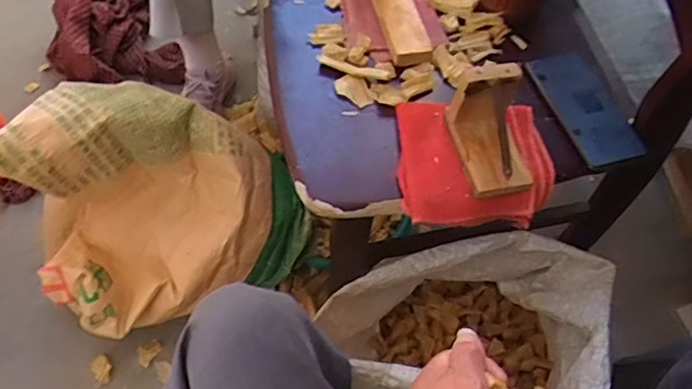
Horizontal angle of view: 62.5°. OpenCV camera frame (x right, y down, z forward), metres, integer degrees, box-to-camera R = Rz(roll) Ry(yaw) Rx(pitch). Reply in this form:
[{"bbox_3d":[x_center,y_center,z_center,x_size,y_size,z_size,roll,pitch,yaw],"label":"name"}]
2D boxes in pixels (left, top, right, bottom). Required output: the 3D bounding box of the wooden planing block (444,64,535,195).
[{"bbox_3d":[0.150,-0.065,0.565,0.062,0.076,0.102,-11,60,-10],"label":"wooden planing block"}]

